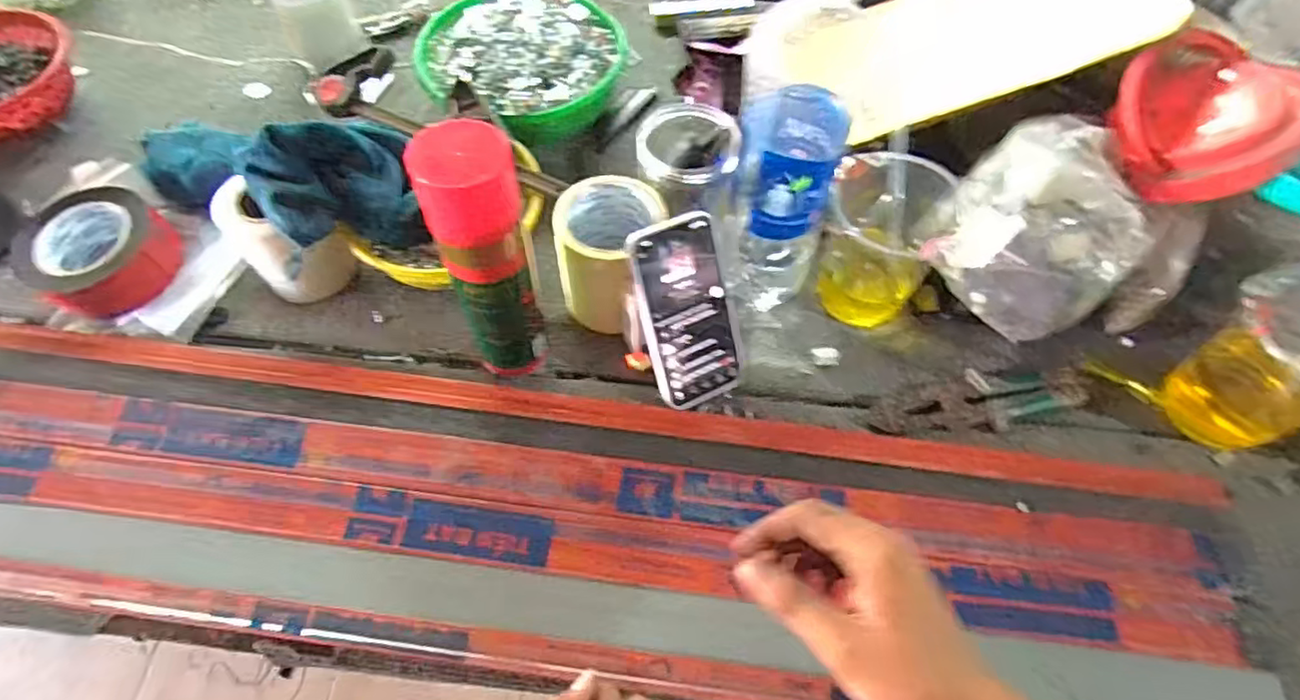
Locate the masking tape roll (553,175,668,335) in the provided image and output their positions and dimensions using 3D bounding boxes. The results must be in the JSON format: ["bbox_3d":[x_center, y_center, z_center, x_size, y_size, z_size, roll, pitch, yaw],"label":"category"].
[{"bbox_3d":[-0.034,-0.087,0.591,0.087,0.107,0.097,25,63,12],"label":"masking tape roll"}]

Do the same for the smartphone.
[{"bbox_3d":[0.035,-0.031,0.560,0.083,0.166,0.006,-23,26,-18],"label":"smartphone"}]

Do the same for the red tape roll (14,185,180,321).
[{"bbox_3d":[-0.531,-0.097,0.620,0.111,0.047,0.117,0,61,-1],"label":"red tape roll"}]

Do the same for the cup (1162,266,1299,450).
[{"bbox_3d":[0.510,0.016,0.535,0.103,0.143,0.107,0,61,-1],"label":"cup"}]

